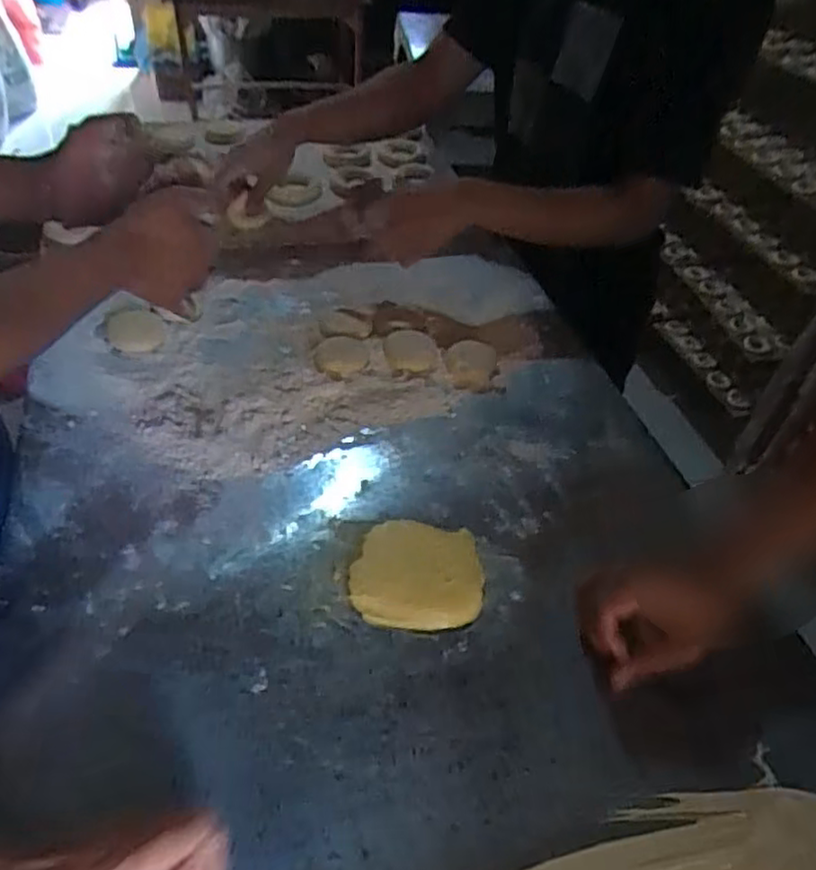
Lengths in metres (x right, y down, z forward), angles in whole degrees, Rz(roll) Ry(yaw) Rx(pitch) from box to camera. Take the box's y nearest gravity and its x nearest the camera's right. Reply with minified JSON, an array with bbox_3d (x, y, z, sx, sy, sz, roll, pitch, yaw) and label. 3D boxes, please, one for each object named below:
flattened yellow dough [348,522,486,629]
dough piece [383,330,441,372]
[{"bbox_3d":[0.006,0.113,0.564,0.107,0.020,0.095,-2,42,-8],"label":"flattened yellow dough"},{"bbox_3d":[0.004,-0.095,0.770,0.060,0.014,0.061,-4,42,-11],"label":"dough piece"}]

